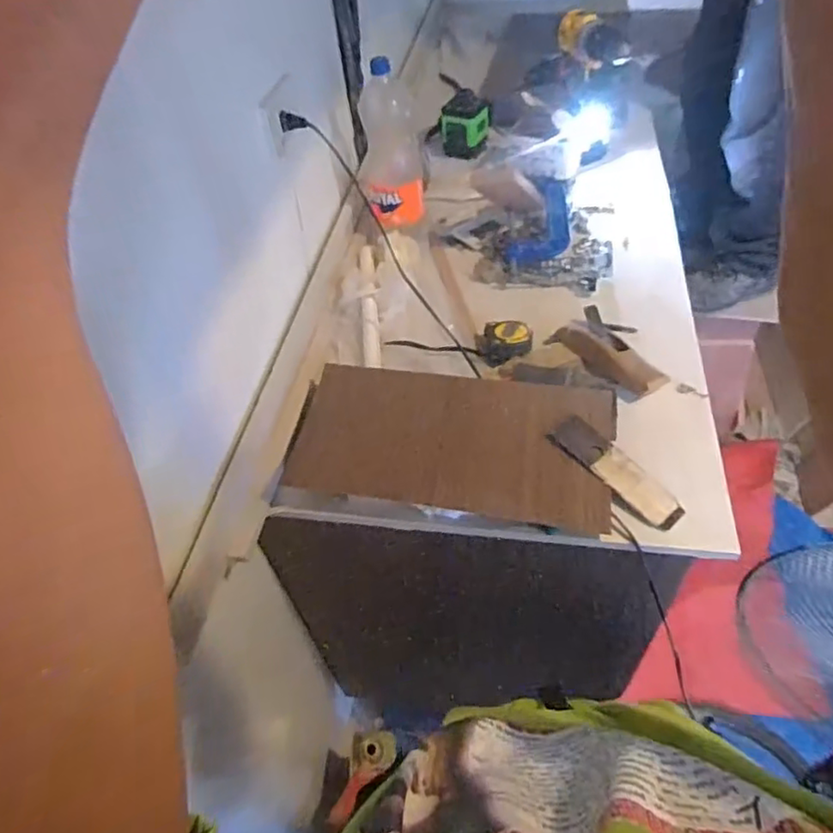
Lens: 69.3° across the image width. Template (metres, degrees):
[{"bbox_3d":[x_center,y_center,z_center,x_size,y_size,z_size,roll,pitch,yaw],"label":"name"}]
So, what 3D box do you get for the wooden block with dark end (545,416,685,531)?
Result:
[{"bbox_3d":[0.242,0.066,0.731,0.061,0.010,0.171,-38,69,-24],"label":"wooden block with dark end"}]

